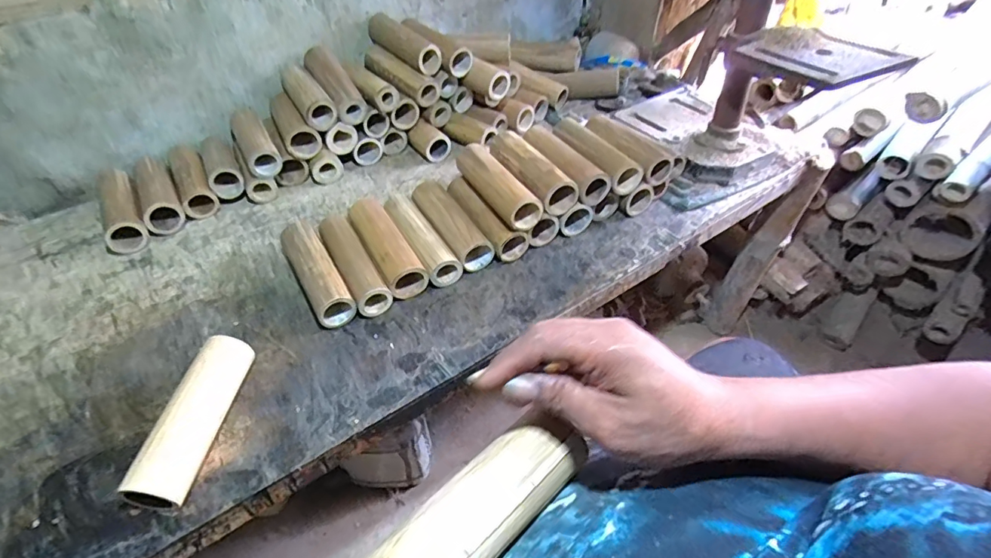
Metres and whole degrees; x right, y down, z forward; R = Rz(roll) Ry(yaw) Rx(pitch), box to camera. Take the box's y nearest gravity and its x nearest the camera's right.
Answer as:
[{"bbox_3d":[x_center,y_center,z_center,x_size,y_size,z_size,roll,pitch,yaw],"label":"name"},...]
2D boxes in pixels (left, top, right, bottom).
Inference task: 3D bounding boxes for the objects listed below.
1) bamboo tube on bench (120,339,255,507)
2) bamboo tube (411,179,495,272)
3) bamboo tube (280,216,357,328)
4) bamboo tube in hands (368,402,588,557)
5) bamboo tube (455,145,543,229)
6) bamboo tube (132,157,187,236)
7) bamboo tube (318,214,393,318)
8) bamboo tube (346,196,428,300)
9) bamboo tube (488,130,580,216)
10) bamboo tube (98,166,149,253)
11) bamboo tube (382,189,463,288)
[{"bbox_3d":[-0.320,0.150,0.525,0.049,0.056,0.180,2,46,3],"label":"bamboo tube on bench"},{"bbox_3d":[-0.072,-0.084,0.752,0.052,0.058,0.180,-24,50,-20],"label":"bamboo tube"},{"bbox_3d":[-0.249,-0.009,0.677,0.052,0.054,0.181,-26,51,-22],"label":"bamboo tube"},{"bbox_3d":[-0.021,0.151,0.285,0.167,0.057,0.045,-32,53,-29],"label":"bamboo tube in hands"},{"bbox_3d":[0.000,-0.137,0.731,0.053,0.059,0.168,-25,50,-21],"label":"bamboo tube"},{"bbox_3d":[-0.557,-0.139,0.805,0.061,0.047,0.172,-29,52,-24],"label":"bamboo tube"},{"bbox_3d":[-0.204,-0.022,0.692,0.044,0.051,0.182,-25,51,-21],"label":"bamboo tube"},{"bbox_3d":[-0.162,-0.046,0.712,0.058,0.059,0.179,-24,50,-20],"label":"bamboo tube"},{"bbox_3d":[0.050,-0.169,0.754,0.058,0.048,0.174,-25,50,-20],"label":"bamboo tube"},{"bbox_3d":[-0.599,-0.118,0.786,0.056,0.050,0.202,-25,51,-21],"label":"bamboo tube"},{"bbox_3d":[-0.115,-0.059,0.730,0.047,0.050,0.177,-26,51,-22],"label":"bamboo tube"}]

